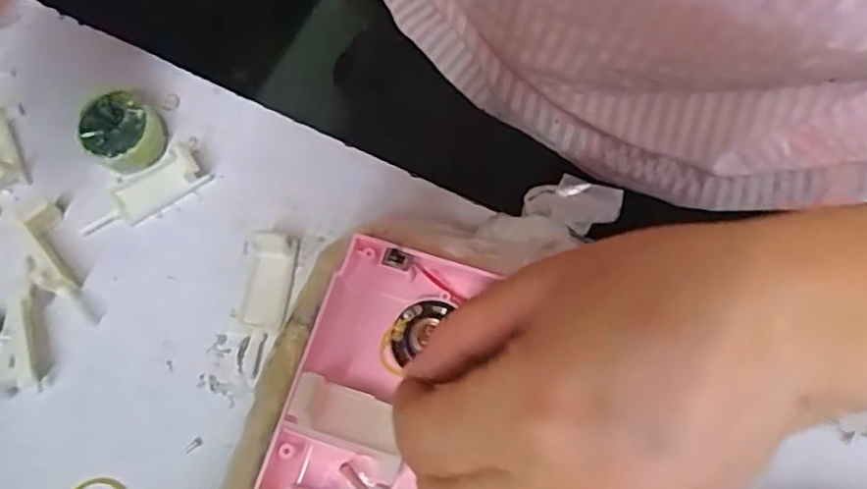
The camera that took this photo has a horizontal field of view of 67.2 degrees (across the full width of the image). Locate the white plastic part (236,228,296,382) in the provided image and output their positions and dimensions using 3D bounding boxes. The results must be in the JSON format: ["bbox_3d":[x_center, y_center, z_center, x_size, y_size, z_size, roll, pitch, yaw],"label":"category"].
[{"bbox_3d":[-0.073,0.023,0.269,0.020,0.017,0.057,7,71,3],"label":"white plastic part"}]

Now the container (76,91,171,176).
[{"bbox_3d":[-0.138,-0.049,0.291,0.031,0.018,0.031,0,71,1],"label":"container"}]

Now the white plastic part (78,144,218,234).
[{"bbox_3d":[-0.129,-0.023,0.285,0.055,0.017,0.018,-31,74,-9],"label":"white plastic part"}]

